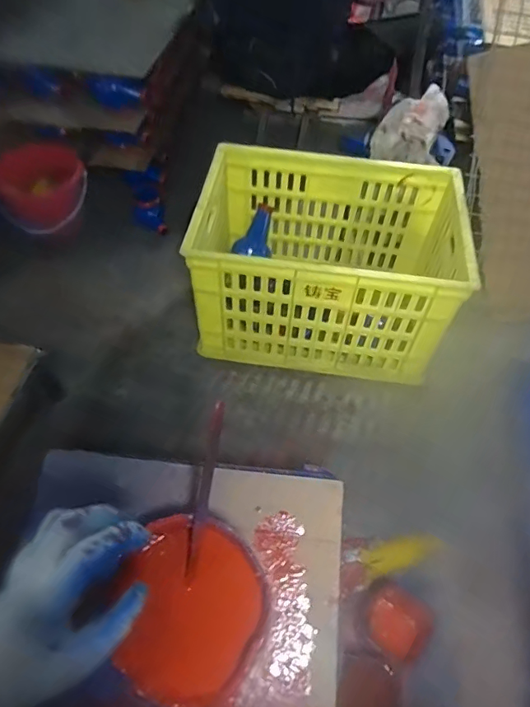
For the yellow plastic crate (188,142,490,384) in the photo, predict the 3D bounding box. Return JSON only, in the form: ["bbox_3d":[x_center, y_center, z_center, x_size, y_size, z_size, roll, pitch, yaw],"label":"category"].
[{"bbox_3d":[0.128,-0.184,1.037,0.503,0.318,0.340,6,54,3],"label":"yellow plastic crate"}]

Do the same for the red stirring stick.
[{"bbox_3d":[-0.062,0.143,0.494,0.013,0.204,0.015,16,20,10],"label":"red stirring stick"}]

